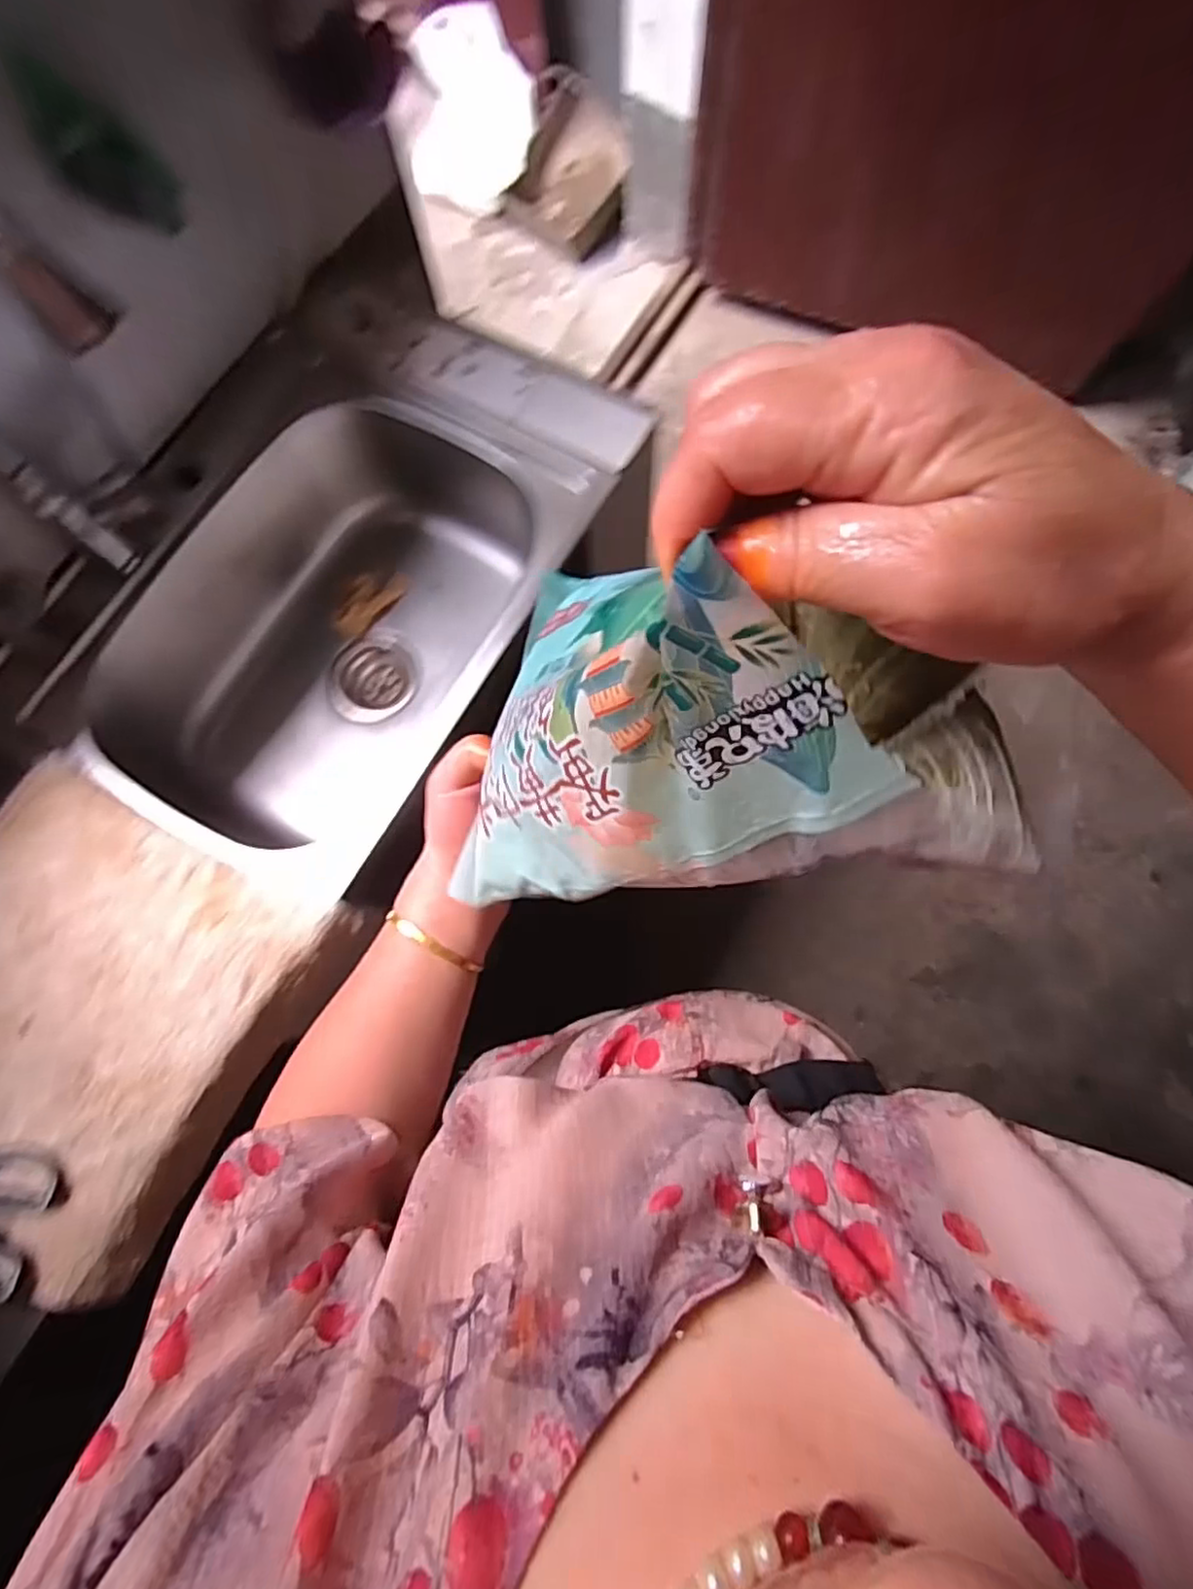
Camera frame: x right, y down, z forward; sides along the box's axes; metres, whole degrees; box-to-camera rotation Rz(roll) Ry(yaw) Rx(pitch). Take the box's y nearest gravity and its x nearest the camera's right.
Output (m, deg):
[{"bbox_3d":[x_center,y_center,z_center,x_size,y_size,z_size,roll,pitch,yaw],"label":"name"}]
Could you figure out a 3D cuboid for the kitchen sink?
[{"bbox_3d":[-0.240,-0.198,0.730,0.343,0.190,0.568,25,78,8],"label":"kitchen sink"}]

